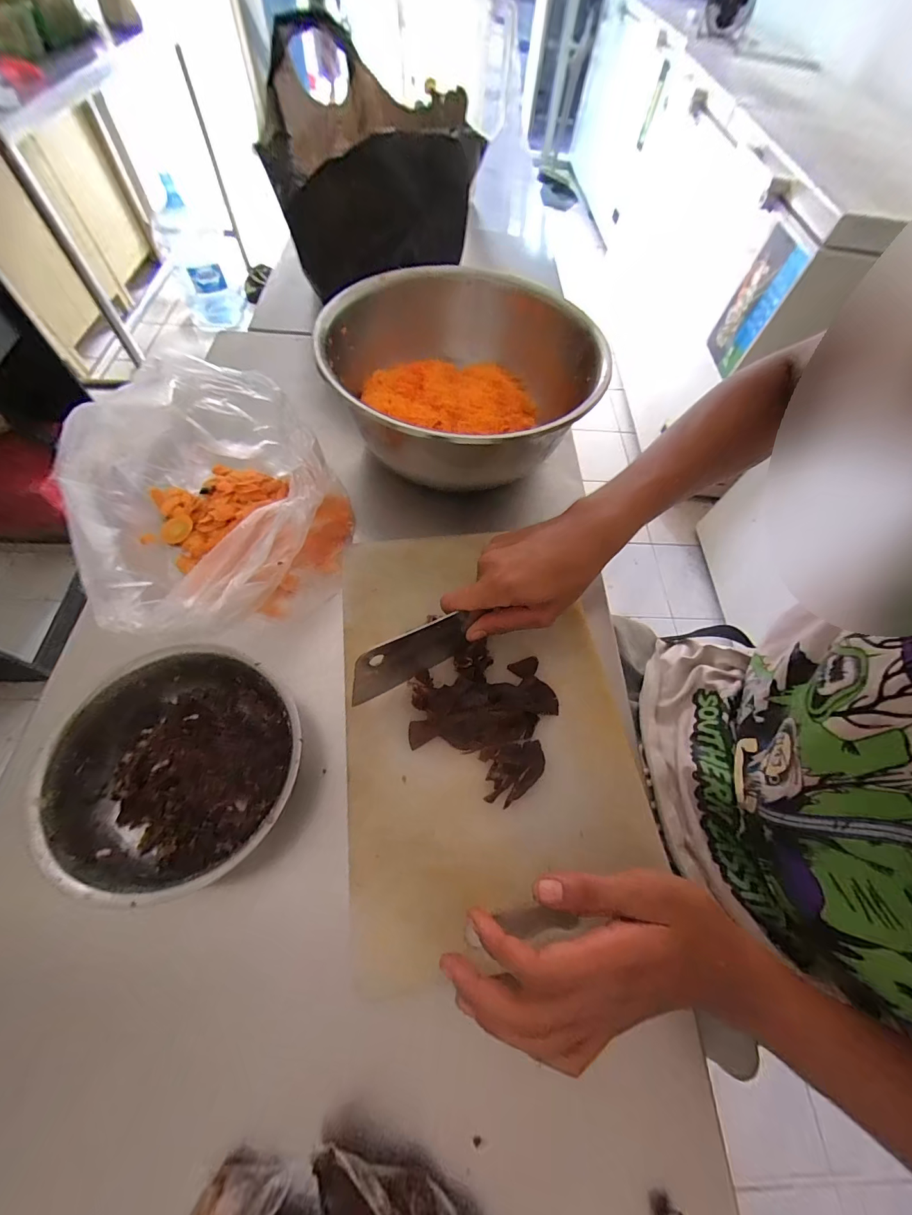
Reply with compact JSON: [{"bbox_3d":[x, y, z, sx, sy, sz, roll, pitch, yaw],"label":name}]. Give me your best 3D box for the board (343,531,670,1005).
[{"bbox_3d":[0.034,0.074,0.354,0.242,0.016,0.335,-6,62,-8],"label":"board"}]

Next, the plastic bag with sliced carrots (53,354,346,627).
[{"bbox_3d":[-0.216,-0.099,0.376,0.213,0.114,0.245,-26,66,-17],"label":"plastic bag with sliced carrots"}]

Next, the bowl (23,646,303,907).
[{"bbox_3d":[-0.190,0.111,0.291,0.155,0.047,0.152,2,61,-3],"label":"bowl"}]

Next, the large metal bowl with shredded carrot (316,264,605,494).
[{"bbox_3d":[0.002,-0.243,0.455,0.274,0.108,0.273,2,61,-3],"label":"large metal bowl with shredded carrot"}]

